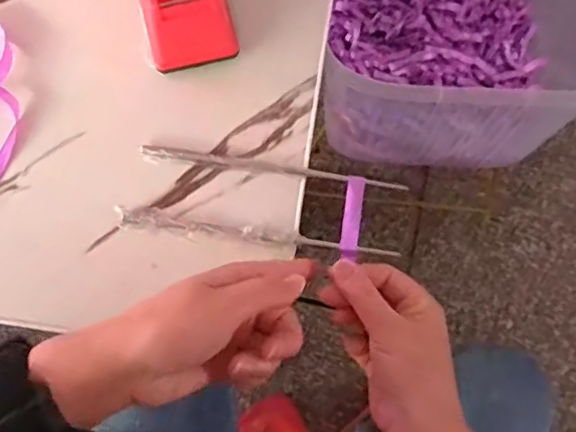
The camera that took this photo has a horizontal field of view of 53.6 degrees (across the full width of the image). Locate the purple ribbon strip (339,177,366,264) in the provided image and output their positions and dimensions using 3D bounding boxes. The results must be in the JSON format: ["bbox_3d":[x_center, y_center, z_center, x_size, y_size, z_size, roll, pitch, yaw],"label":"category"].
[{"bbox_3d":[0.043,0.001,0.376,0.012,0.005,0.057,9,74,2],"label":"purple ribbon strip"}]

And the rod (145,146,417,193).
[{"bbox_3d":[-0.013,-0.034,0.391,0.173,0.006,0.011,7,72,1],"label":"rod"}]

